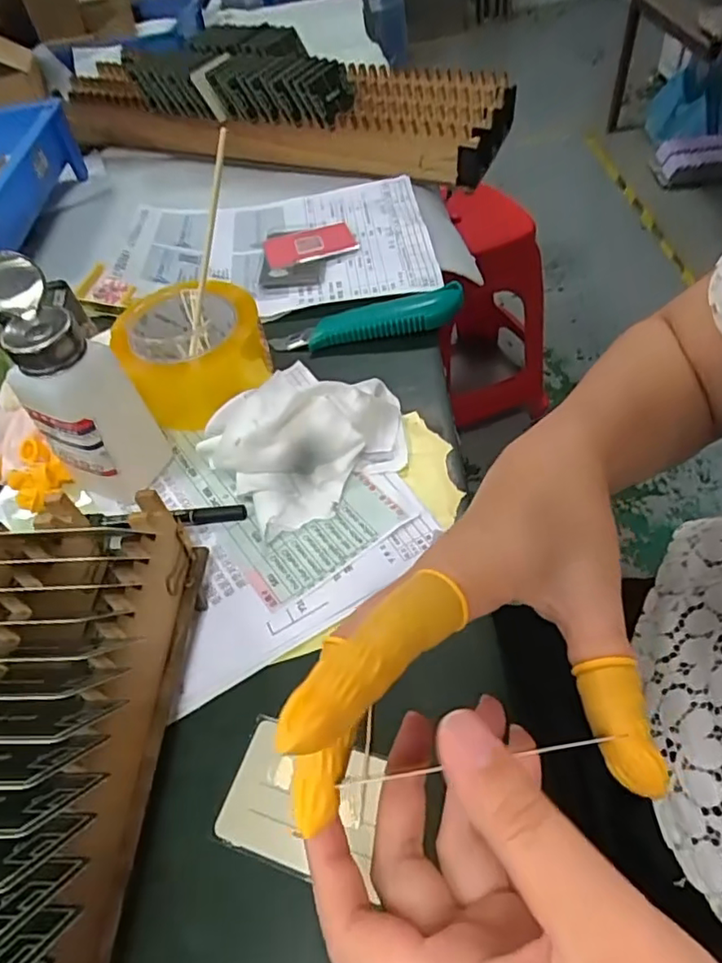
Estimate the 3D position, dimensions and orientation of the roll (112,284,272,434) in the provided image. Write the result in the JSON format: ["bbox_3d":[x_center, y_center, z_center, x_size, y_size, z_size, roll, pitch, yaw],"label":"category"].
[{"bbox_3d":[-0.123,-0.102,0.446,0.097,0.073,0.097,-4,50,5],"label":"roll"}]

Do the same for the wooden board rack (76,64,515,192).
[{"bbox_3d":[-0.104,-0.434,0.699,0.541,0.065,0.170,6,52,13],"label":"wooden board rack"}]

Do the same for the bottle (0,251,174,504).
[{"bbox_3d":[-0.173,-0.057,0.358,0.064,0.143,0.066,-27,52,-14],"label":"bottle"}]

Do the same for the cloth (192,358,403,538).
[{"bbox_3d":[-0.028,-0.033,0.382,0.138,0.067,0.079,-27,48,-14],"label":"cloth"}]

